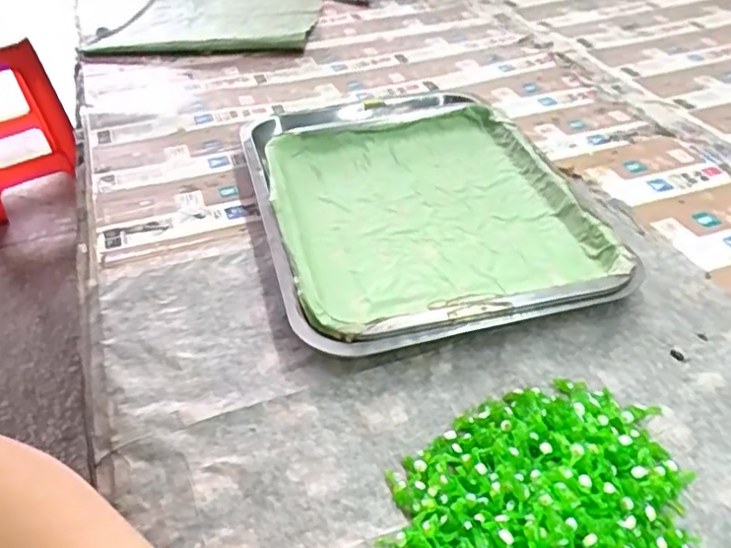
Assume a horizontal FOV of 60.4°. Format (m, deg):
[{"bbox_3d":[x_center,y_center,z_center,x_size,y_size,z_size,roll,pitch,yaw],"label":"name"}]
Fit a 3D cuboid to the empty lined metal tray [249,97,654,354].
[{"bbox_3d":[0.035,-0.072,0.555,0.252,0.031,0.349,-11,41,-11],"label":"empty lined metal tray"}]

